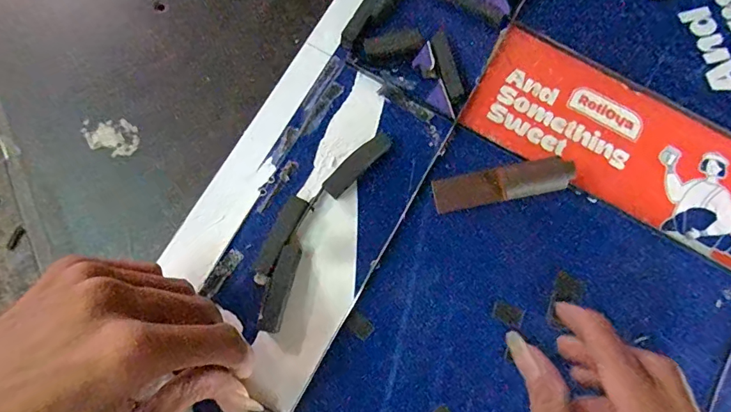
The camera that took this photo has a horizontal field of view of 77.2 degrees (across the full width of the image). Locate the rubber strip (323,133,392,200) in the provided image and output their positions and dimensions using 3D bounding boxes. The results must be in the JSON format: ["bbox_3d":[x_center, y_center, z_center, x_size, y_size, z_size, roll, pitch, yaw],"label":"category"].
[{"bbox_3d":[-0.005,-0.025,0.275,0.048,0.004,0.013,-43,83,-11],"label":"rubber strip"}]

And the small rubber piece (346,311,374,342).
[{"bbox_3d":[-0.003,0.067,0.255,0.014,0.004,0.011,40,78,5],"label":"small rubber piece"}]

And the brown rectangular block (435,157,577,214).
[{"bbox_3d":[0.079,-0.012,0.265,0.077,0.007,0.019,-12,78,12],"label":"brown rectangular block"}]

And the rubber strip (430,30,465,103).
[{"bbox_3d":[0.051,-0.086,0.285,0.011,0.004,0.044,-19,88,-7],"label":"rubber strip"}]

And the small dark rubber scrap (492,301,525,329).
[{"bbox_3d":[0.082,0.062,0.261,0.017,0.004,0.011,28,77,3],"label":"small dark rubber scrap"}]

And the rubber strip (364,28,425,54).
[{"bbox_3d":[0.017,-0.102,0.287,0.036,0.004,0.012,-10,78,-6],"label":"rubber strip"}]

